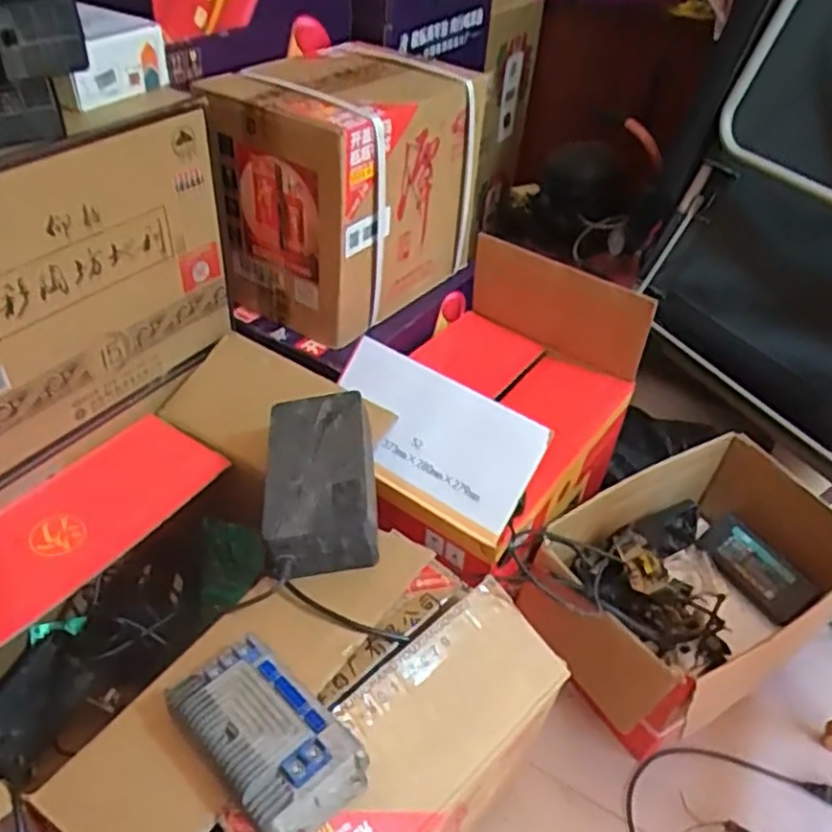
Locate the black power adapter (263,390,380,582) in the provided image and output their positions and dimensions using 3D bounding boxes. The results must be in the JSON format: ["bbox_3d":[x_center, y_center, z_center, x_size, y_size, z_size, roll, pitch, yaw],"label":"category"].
[{"bbox_3d":[-0.099,0.063,0.750,0.113,0.072,0.194,-2,42,-8],"label":"black power adapter"}]

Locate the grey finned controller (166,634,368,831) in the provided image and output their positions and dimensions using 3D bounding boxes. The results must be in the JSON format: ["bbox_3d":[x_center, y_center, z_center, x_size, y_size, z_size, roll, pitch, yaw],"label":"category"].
[{"bbox_3d":[-0.117,0.250,0.559,0.086,0.049,0.158,-30,52,-33],"label":"grey finned controller"}]

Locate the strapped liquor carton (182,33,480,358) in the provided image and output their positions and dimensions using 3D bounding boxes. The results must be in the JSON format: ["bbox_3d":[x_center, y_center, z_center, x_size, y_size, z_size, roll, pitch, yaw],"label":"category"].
[{"bbox_3d":[-0.087,-0.315,0.986,0.217,0.296,0.329,25,45,21],"label":"strapped liquor carton"}]

